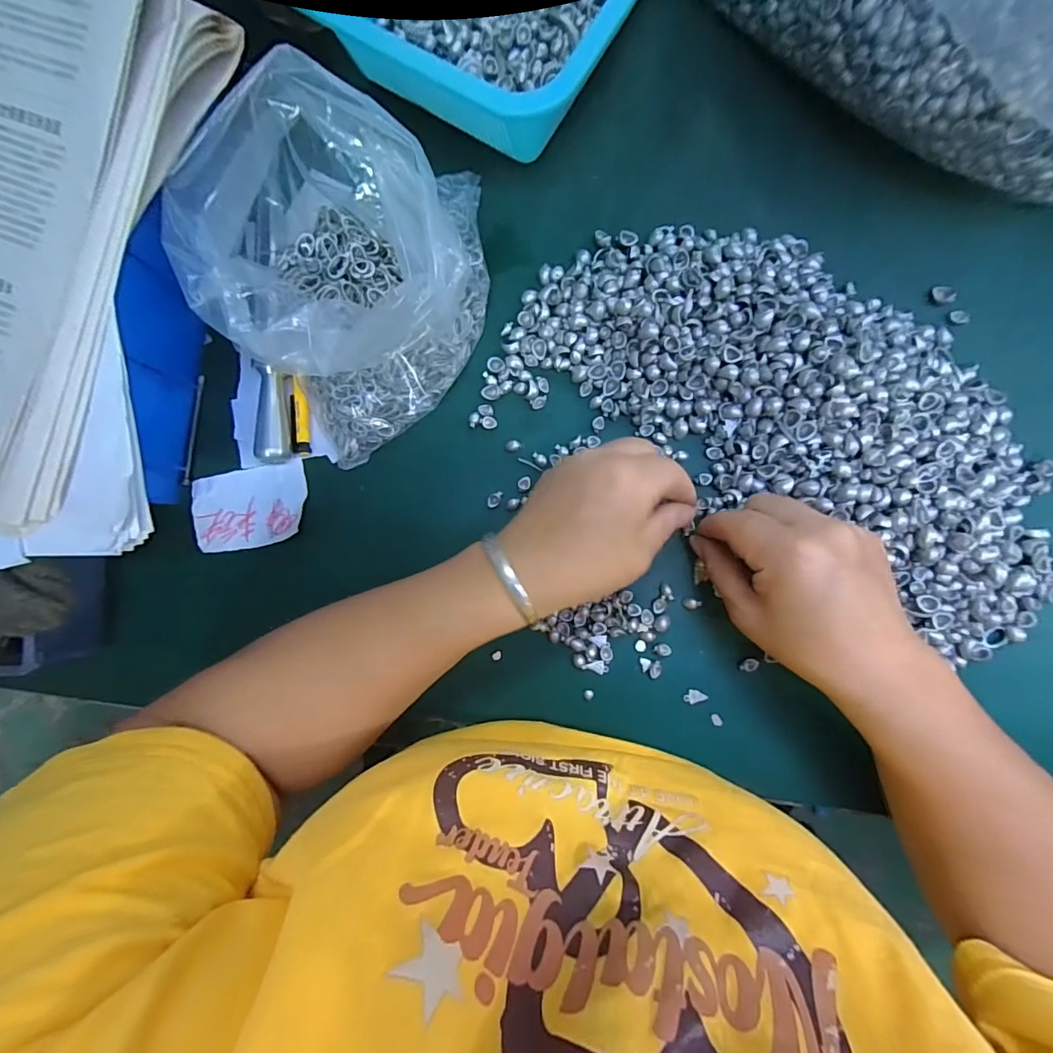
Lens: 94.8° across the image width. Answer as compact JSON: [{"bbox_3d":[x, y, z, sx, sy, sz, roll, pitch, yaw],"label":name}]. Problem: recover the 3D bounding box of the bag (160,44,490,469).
[{"bbox_3d":[-0.095,-0.153,0.274,0.174,0.099,0.157,-34,85,1],"label":"bag"}]

